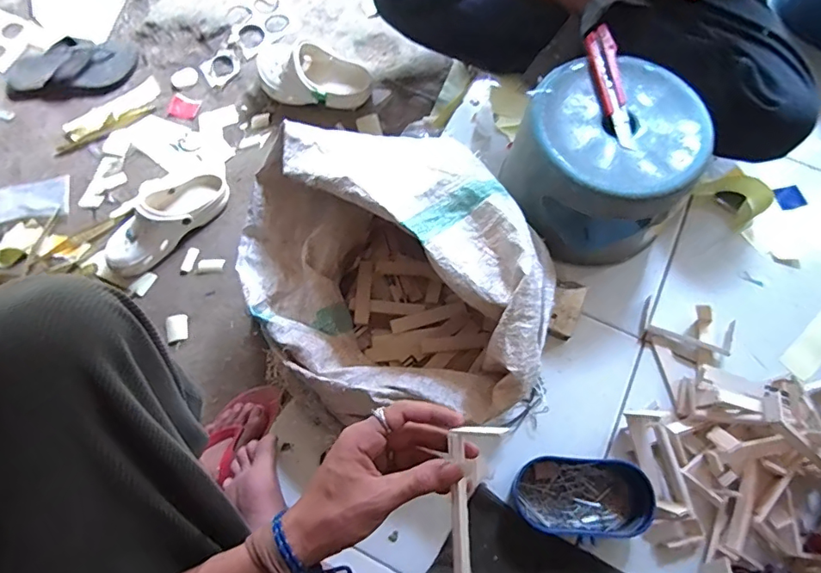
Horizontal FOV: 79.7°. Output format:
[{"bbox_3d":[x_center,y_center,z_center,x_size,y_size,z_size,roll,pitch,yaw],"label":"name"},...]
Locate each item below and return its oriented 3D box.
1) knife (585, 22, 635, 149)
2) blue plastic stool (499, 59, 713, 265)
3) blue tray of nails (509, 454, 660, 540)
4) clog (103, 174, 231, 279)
[{"bbox_3d":[0.255,-0.257,0.632,0.037,0.020,0.183,-3,68,-2],"label":"knife"},{"bbox_3d":[0.248,-0.161,0.675,0.222,0.165,0.235,32,71,11],"label":"blue plastic stool"},{"bbox_3d":[0.208,0.250,0.587,0.158,0.040,0.087,3,68,0],"label":"blue tray of nails"},{"bbox_3d":[-0.443,-0.128,0.888,0.248,0.088,0.100,-41,74,-15],"label":"clog"}]

